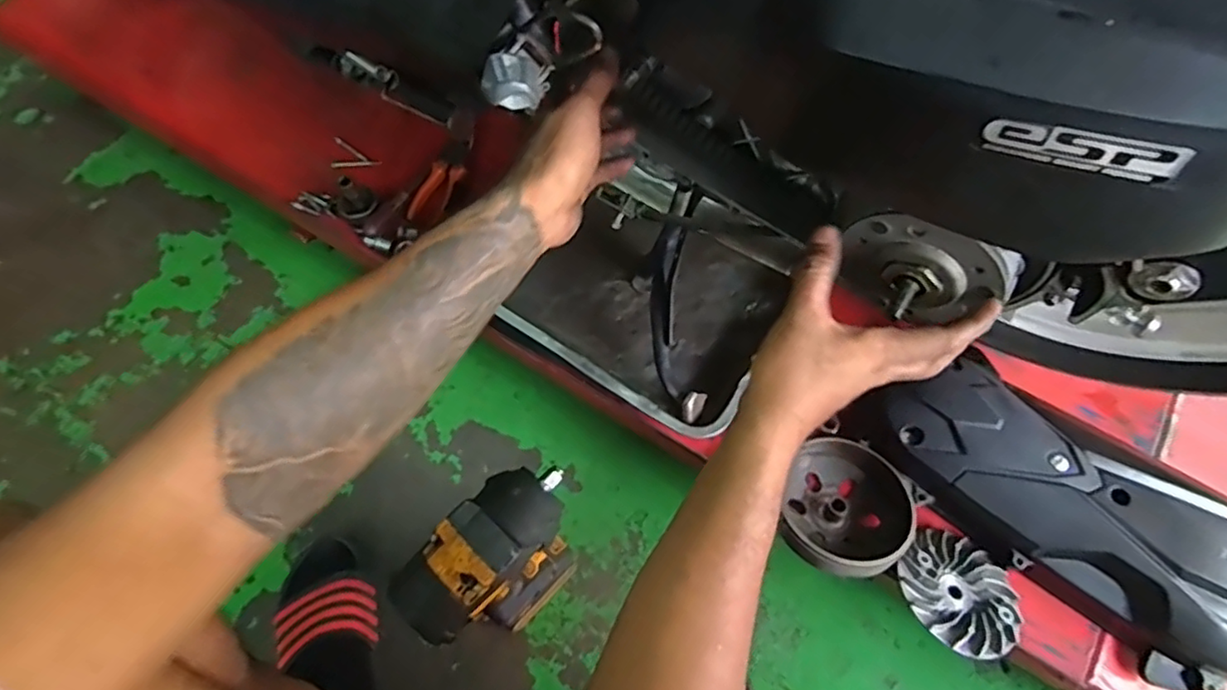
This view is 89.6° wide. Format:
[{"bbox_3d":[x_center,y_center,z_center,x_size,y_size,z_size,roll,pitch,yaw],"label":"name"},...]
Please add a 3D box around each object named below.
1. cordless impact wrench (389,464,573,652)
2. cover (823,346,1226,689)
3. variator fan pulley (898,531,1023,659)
[{"bbox_3d":[-0.104,0.223,0.638,0.074,0.270,0.164,36,72,19],"label":"cordless impact wrench"},{"bbox_3d":[0.432,0.149,0.574,0.405,0.078,0.150,36,72,19],"label":"cover"},{"bbox_3d":[0.317,0.230,0.569,0.104,0.024,0.104,6,49,-7],"label":"variator fan pulley"}]

